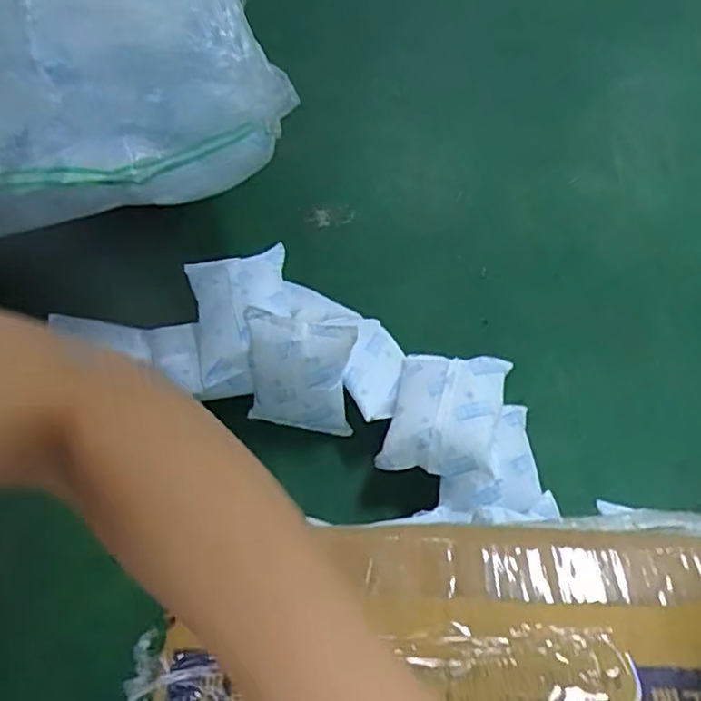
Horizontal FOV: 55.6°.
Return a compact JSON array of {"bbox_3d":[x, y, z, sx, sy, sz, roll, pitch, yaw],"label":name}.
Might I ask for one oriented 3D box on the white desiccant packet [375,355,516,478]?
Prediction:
[{"bbox_3d":[0.098,0.056,0.687,0.112,0.045,0.144,9,51,8],"label":"white desiccant packet"}]

